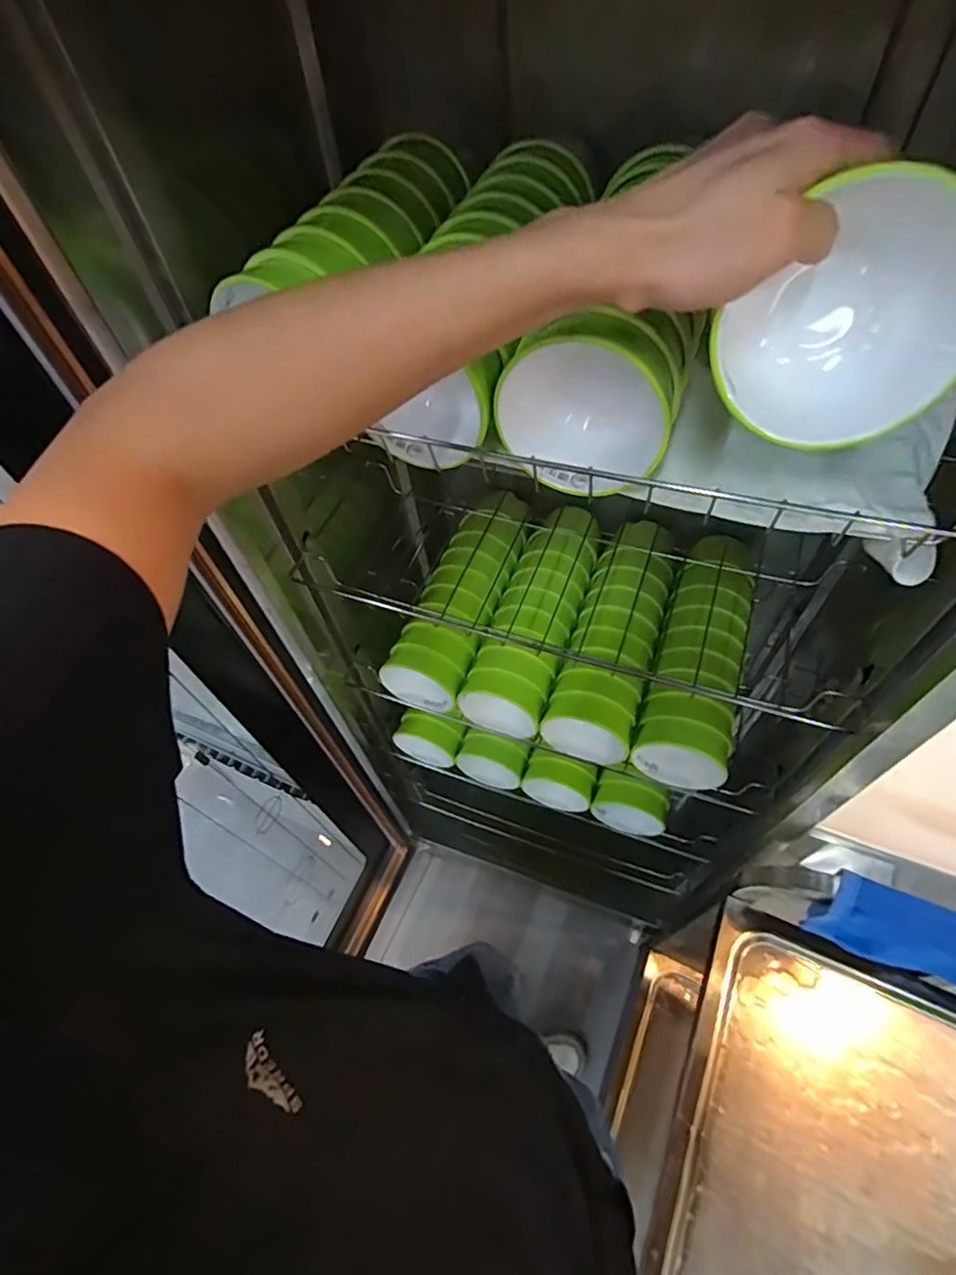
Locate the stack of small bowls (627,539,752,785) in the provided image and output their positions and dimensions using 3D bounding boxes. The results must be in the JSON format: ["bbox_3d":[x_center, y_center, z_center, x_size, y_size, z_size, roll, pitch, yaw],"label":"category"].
[{"bbox_3d":[0.292,0.024,0.768,0.104,0.108,0.324,17,59,16],"label":"stack of small bowls"}]

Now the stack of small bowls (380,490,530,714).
[{"bbox_3d":[-0.011,-0.065,0.861,0.108,0.095,0.348,17,59,16],"label":"stack of small bowls"}]

